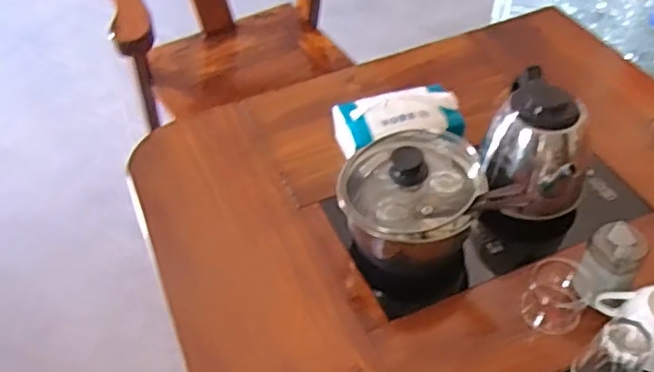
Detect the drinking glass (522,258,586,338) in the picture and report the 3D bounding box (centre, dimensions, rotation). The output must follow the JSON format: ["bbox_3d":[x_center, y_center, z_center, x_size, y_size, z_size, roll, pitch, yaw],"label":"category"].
[{"bbox_3d":[0.247,0.120,0.685,0.058,0.060,0.056,-3,46,3],"label":"drinking glass"}]

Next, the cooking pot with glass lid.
[{"bbox_3d":[0.101,0.005,0.743,0.167,0.128,0.144,11,49,16],"label":"cooking pot with glass lid"}]

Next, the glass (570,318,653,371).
[{"bbox_3d":[0.278,0.168,0.617,0.059,0.075,0.061,-3,46,3],"label":"glass"}]

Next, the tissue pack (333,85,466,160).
[{"bbox_3d":[0.097,-0.089,0.871,0.163,0.074,0.090,-14,47,-7],"label":"tissue pack"}]

